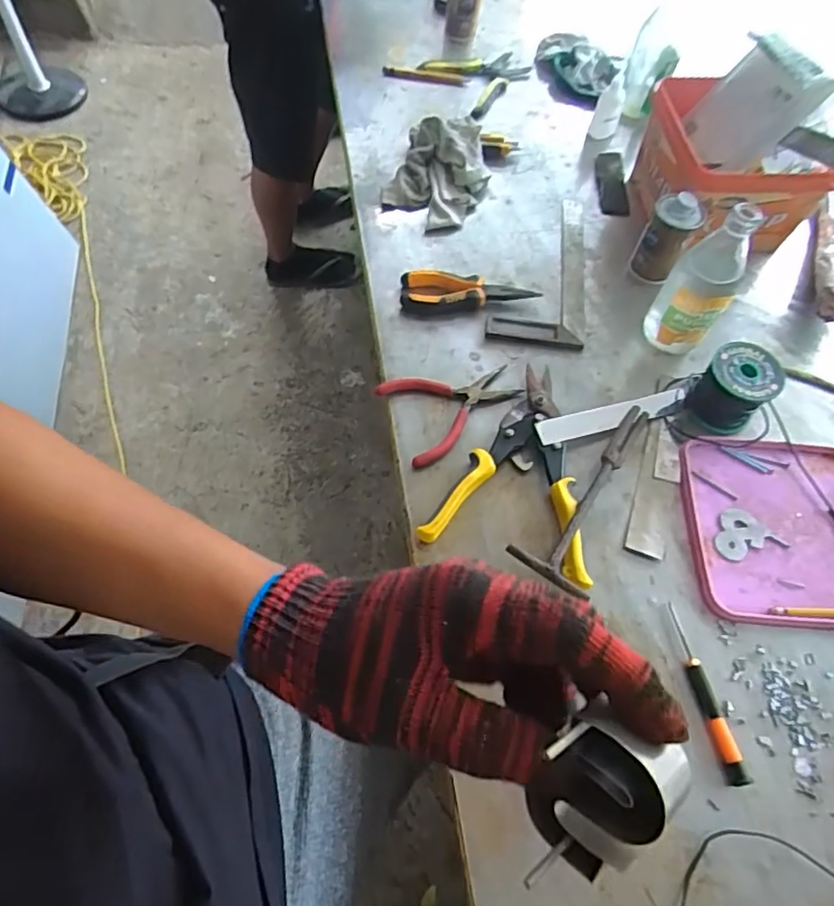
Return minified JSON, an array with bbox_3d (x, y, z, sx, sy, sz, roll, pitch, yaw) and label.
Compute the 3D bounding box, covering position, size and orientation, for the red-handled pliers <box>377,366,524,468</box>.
[{"bbox_3d":[0.038,-0.054,0.626,0.138,0.010,0.101,-24,66,-16],"label":"red-handled pliers"}]

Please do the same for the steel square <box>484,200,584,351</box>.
[{"bbox_3d":[0.153,-0.233,0.733,0.109,0.011,0.259,10,62,1],"label":"steel square"}]

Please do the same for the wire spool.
[{"bbox_3d":[0.324,-0.064,0.613,0.065,0.066,0.072,33,65,13],"label":"wire spool"}]

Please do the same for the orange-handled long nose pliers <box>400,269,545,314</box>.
[{"bbox_3d":[0.060,-0.187,0.695,0.155,0.025,0.047,1,62,-3],"label":"orange-handled long nose pliers"}]

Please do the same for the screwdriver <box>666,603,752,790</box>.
[{"bbox_3d":[0.238,0.198,0.498,0.014,0.010,0.142,-10,63,-9],"label":"screwdriver"}]

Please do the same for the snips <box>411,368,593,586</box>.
[{"bbox_3d":[0.106,0.013,0.581,0.149,0.029,0.209,18,62,6],"label":"snips"}]

